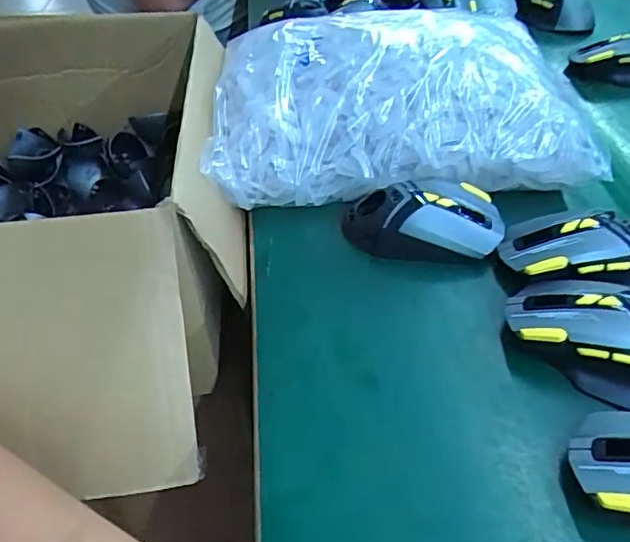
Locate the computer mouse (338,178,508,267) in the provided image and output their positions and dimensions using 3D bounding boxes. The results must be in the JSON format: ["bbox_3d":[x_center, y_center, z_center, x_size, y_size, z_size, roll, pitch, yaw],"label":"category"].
[{"bbox_3d":[0.083,-0.040,0.432,0.116,0.041,0.062,7,46,12],"label":"computer mouse"}]

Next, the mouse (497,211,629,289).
[{"bbox_3d":[0.194,-0.014,0.391,0.119,0.038,0.064,3,45,8],"label":"mouse"}]

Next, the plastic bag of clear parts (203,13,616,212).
[{"bbox_3d":[0.065,-0.148,0.501,0.306,0.095,0.202,-4,45,1],"label":"plastic bag of clear parts"}]

